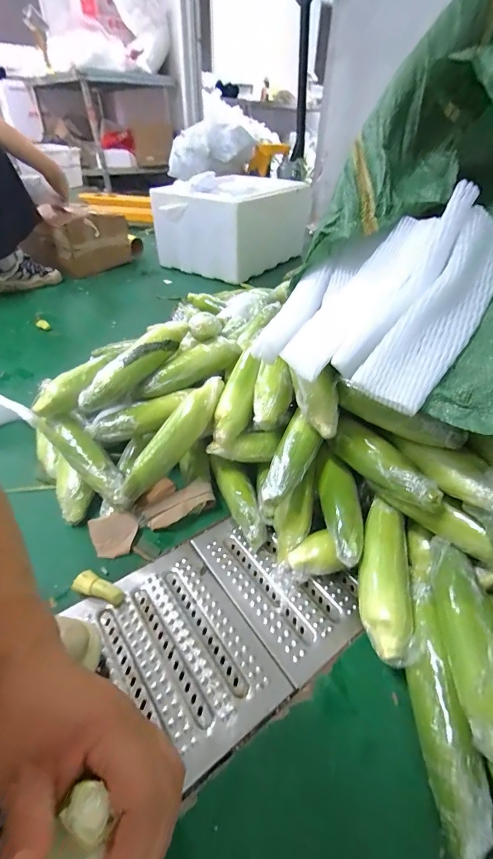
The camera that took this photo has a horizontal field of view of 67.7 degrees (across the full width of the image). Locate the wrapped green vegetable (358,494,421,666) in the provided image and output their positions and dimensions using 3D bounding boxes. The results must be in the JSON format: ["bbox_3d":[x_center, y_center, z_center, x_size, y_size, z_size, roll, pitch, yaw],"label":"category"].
[{"bbox_3d":[0.169,0.181,0.442,0.064,0.042,0.170,9,40,8],"label":"wrapped green vegetable"}]

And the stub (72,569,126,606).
[{"bbox_3d":[-0.203,0.221,0.506,0.074,0.018,0.029,16,41,19],"label":"stub"}]

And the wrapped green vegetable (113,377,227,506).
[{"bbox_3d":[-0.117,0.022,0.570,0.048,0.040,0.253,36,85,36],"label":"wrapped green vegetable"}]

